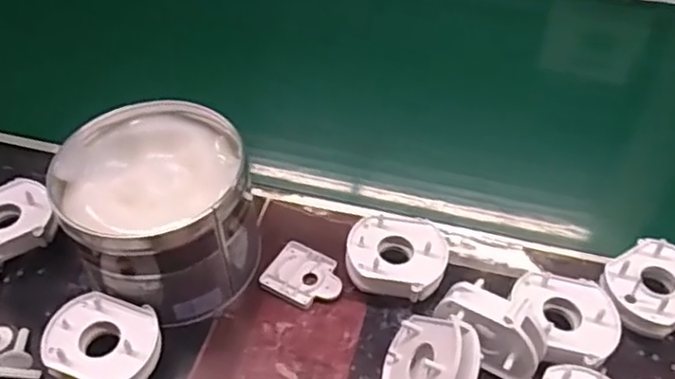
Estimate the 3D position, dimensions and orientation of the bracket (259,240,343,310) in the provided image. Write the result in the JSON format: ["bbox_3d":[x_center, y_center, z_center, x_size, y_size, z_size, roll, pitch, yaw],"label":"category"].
[{"bbox_3d":[-0.023,0.065,0.493,0.057,0.008,0.045,24,52,20],"label":"bracket"}]

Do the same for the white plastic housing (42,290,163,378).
[{"bbox_3d":[-0.153,0.105,0.438,0.071,0.036,0.061,20,51,18],"label":"white plastic housing"}]

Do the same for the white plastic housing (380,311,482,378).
[{"bbox_3d":[0.058,0.110,0.411,0.024,0.073,0.062,29,75,-26],"label":"white plastic housing"}]

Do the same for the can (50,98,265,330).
[{"bbox_3d":[-0.124,0.017,0.475,0.122,0.094,0.129,0,48,0],"label":"can"}]

